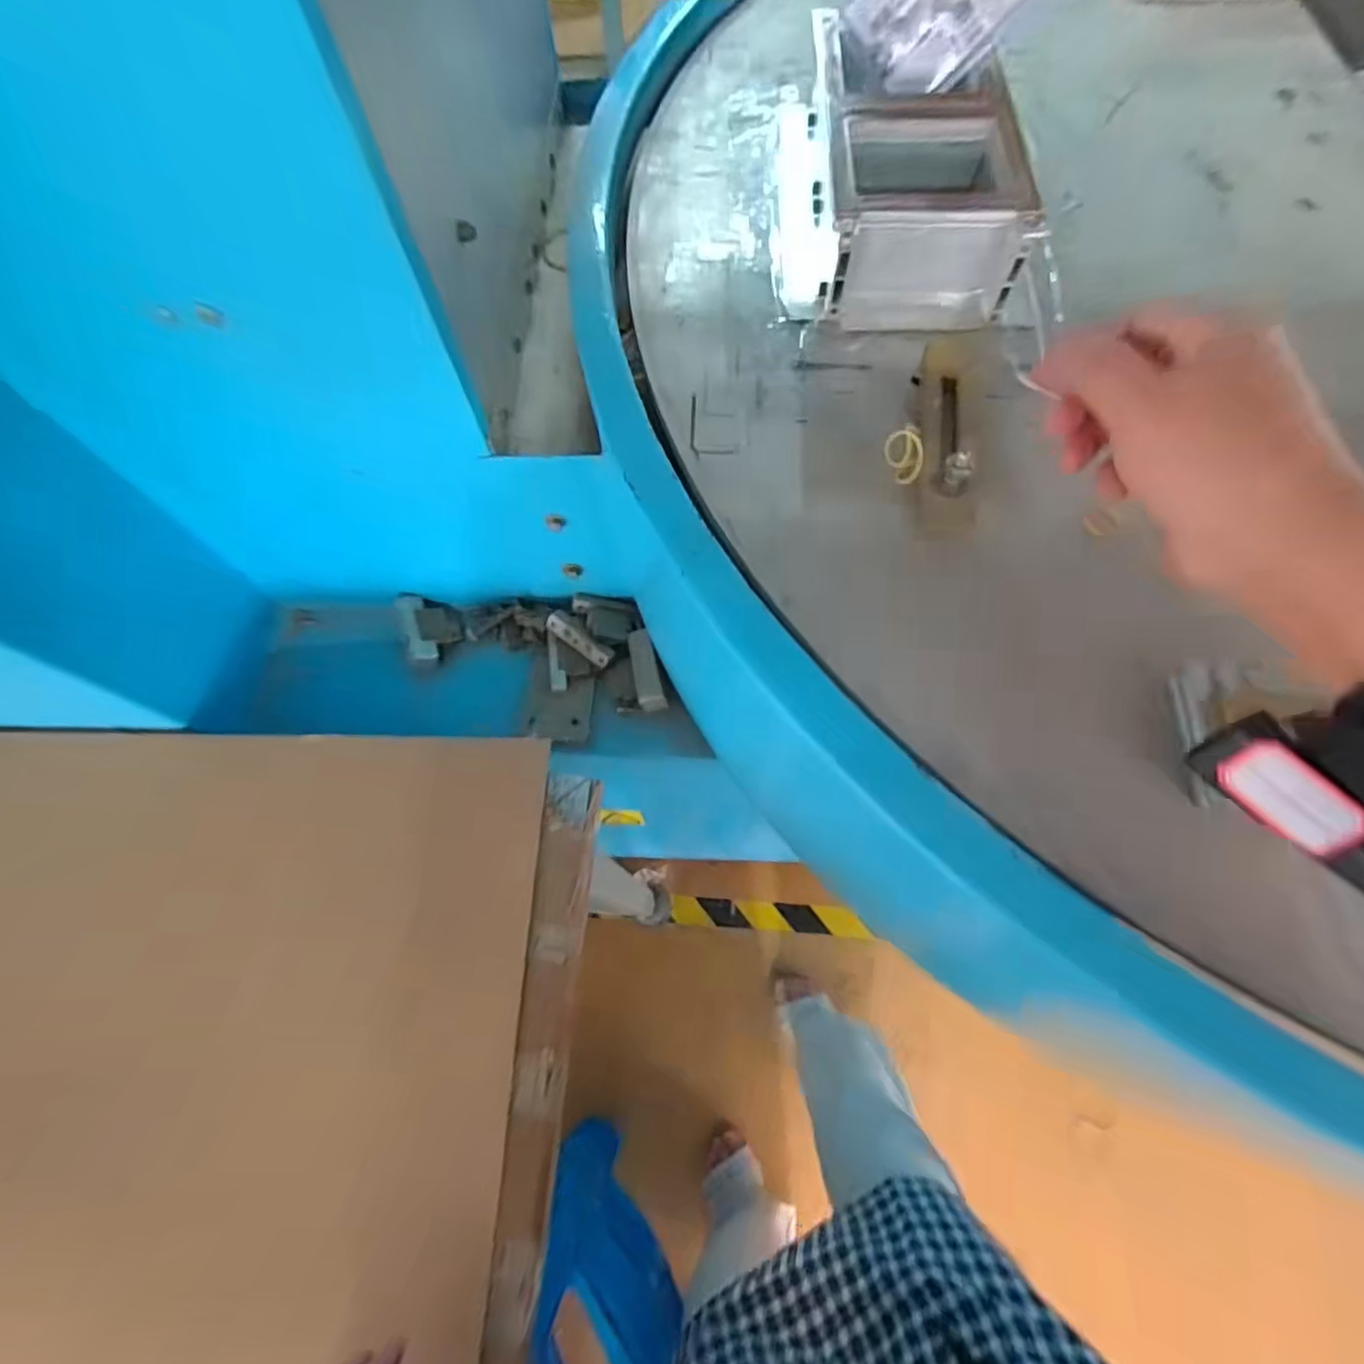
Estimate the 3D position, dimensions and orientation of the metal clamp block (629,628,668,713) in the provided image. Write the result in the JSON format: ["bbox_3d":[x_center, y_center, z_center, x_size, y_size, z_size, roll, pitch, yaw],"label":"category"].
[{"bbox_3d":[-0.031,-0.011,0.541,0.023,0.016,0.071,-14,68,-4],"label":"metal clamp block"}]

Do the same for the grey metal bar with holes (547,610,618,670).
[{"bbox_3d":[-0.088,-0.038,0.554,0.066,0.009,0.019,35,73,15],"label":"grey metal bar with holes"}]

